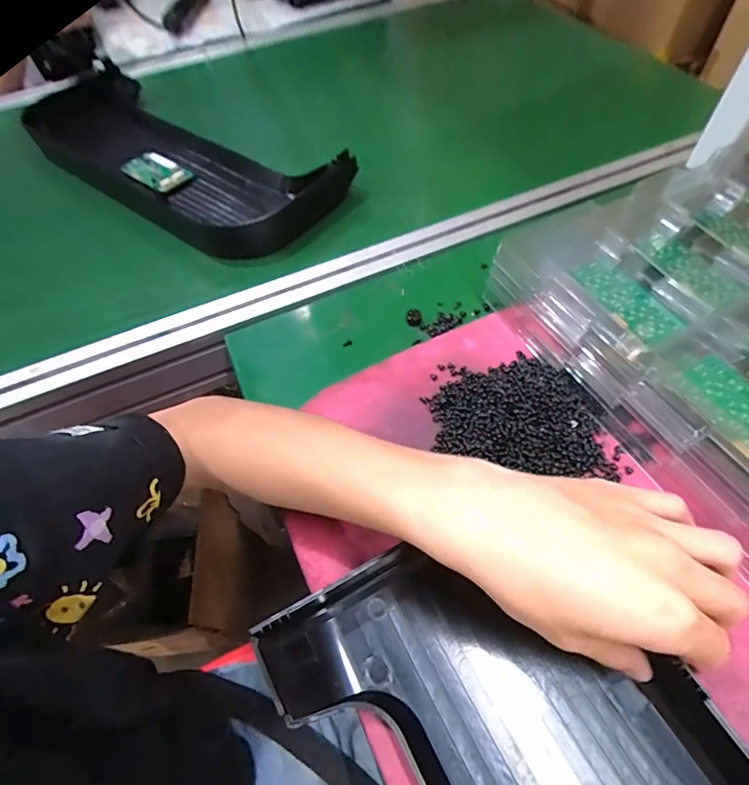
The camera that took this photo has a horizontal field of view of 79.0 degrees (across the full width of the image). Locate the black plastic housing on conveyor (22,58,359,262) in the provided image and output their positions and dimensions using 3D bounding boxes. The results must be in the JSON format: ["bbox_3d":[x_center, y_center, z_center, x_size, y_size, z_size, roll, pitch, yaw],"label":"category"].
[{"bbox_3d":[-0.260,-0.304,0.597,0.474,0.094,0.157,33,66,22],"label":"black plastic housing on conveyor"}]

